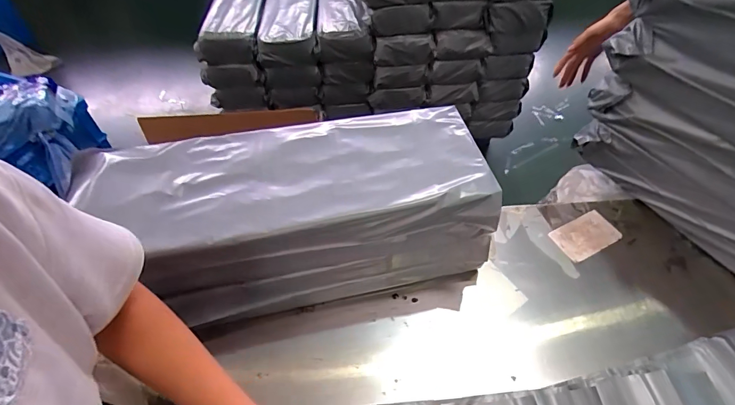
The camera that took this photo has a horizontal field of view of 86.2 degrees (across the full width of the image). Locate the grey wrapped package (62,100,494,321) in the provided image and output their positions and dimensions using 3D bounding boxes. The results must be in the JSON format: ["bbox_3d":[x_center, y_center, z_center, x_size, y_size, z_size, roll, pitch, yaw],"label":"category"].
[{"bbox_3d":[-0.107,0.034,0.657,0.575,0.240,0.223,-10,52,-7],"label":"grey wrapped package"}]

